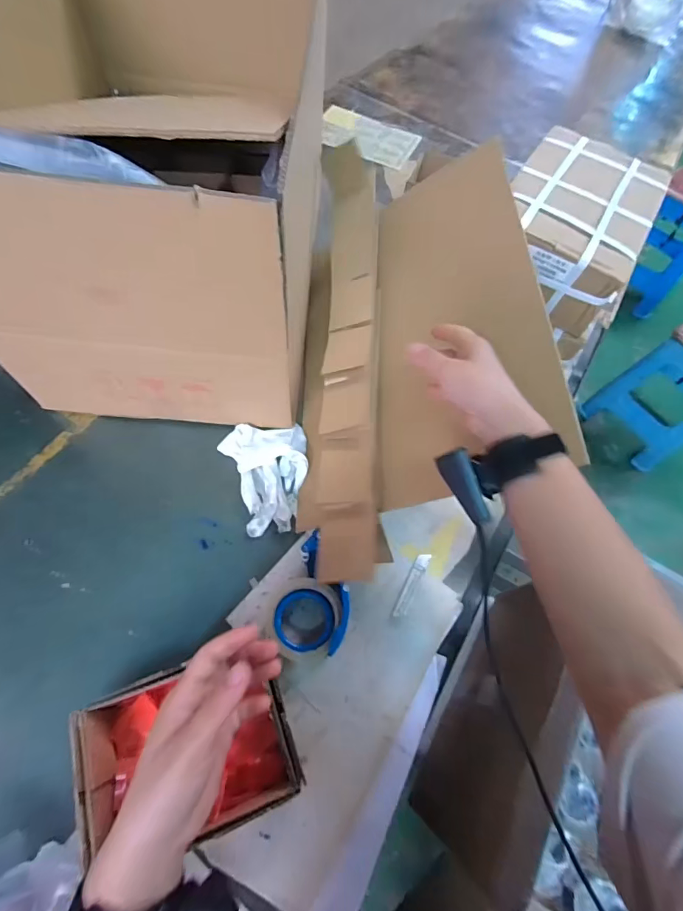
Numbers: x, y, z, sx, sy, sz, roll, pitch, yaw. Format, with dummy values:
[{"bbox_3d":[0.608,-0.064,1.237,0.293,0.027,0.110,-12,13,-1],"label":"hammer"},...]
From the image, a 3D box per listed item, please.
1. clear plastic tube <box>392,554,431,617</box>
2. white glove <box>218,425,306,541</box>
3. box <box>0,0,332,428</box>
[{"bbox_3d":[0.099,0.180,0.603,0.018,0.013,0.101,29,65,8],"label":"clear plastic tube"},{"bbox_3d":[-0.116,0.030,0.640,0.131,0.039,0.172,-3,64,-7],"label":"white glove"},{"bbox_3d":[-0.257,-0.441,0.649,0.413,0.414,0.743,2,64,-5],"label":"box"}]

